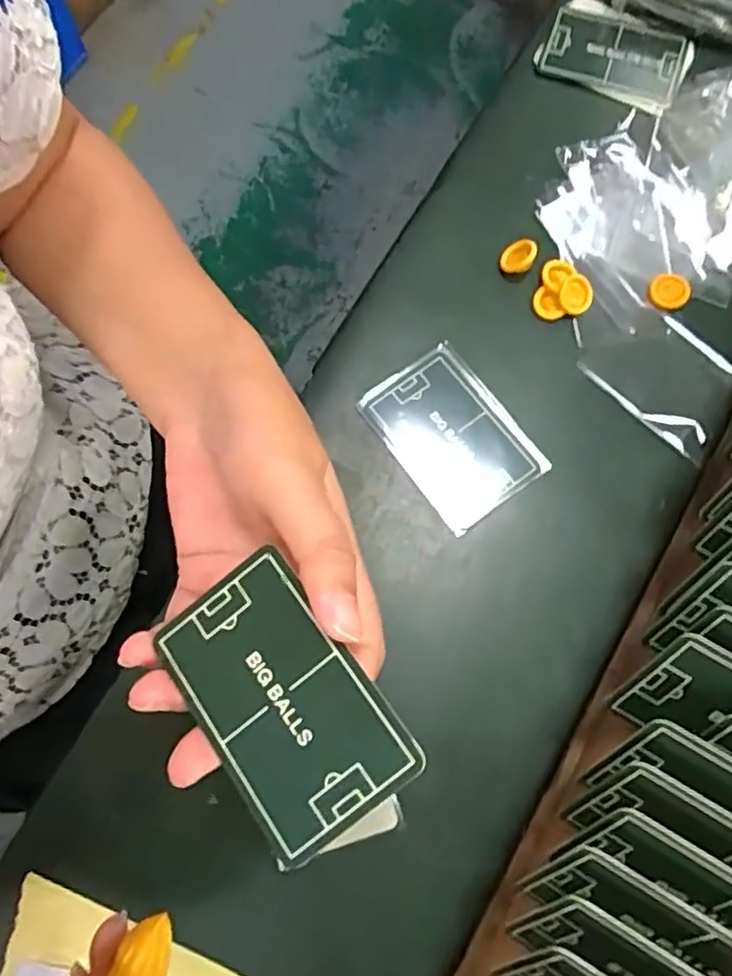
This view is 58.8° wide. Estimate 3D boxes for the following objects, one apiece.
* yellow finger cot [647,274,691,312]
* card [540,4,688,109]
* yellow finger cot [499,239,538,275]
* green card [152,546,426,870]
[{"bbox_3d":[0.166,-0.107,0.354,0.021,0.004,0.020,-35,77,-8],"label":"yellow finger cot"},{"bbox_3d":[0.151,-0.266,0.401,0.083,0.008,0.056,24,77,6],"label":"card"},{"bbox_3d":[0.084,-0.127,0.357,0.016,0.004,0.021,46,118,13],"label":"yellow finger cot"},{"bbox_3d":[-0.027,0.067,0.204,0.053,0.004,0.082,-41,73,3],"label":"green card"}]

